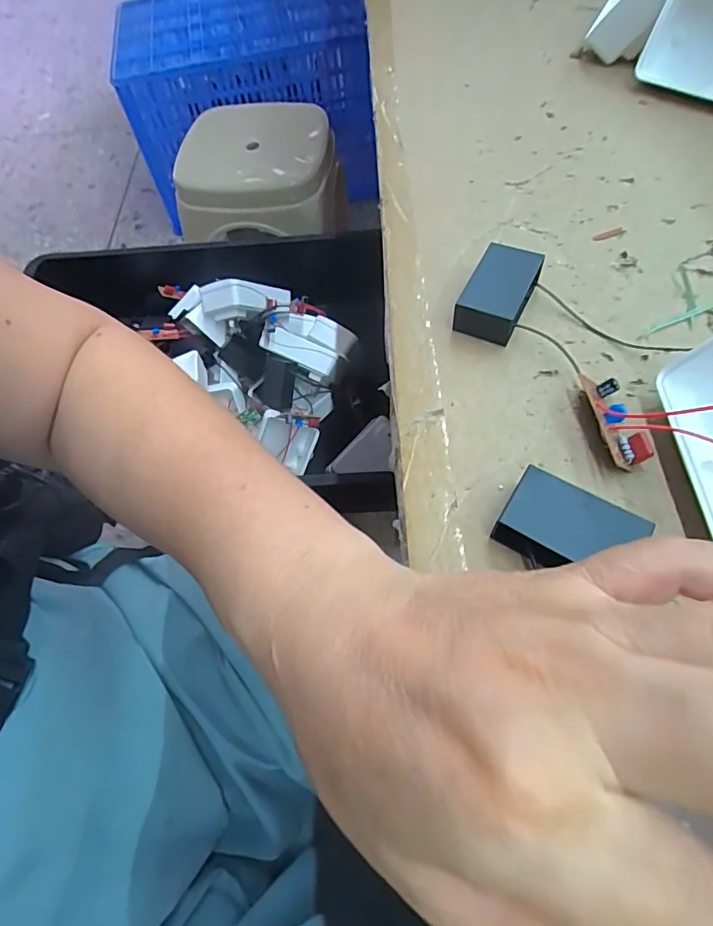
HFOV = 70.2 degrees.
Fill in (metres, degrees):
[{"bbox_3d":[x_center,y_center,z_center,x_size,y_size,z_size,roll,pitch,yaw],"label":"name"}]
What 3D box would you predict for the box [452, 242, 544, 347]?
[{"bbox_3d":[0.070,-0.084,0.249,0.029,0.020,0.047,23,65,15],"label":"box"}]

